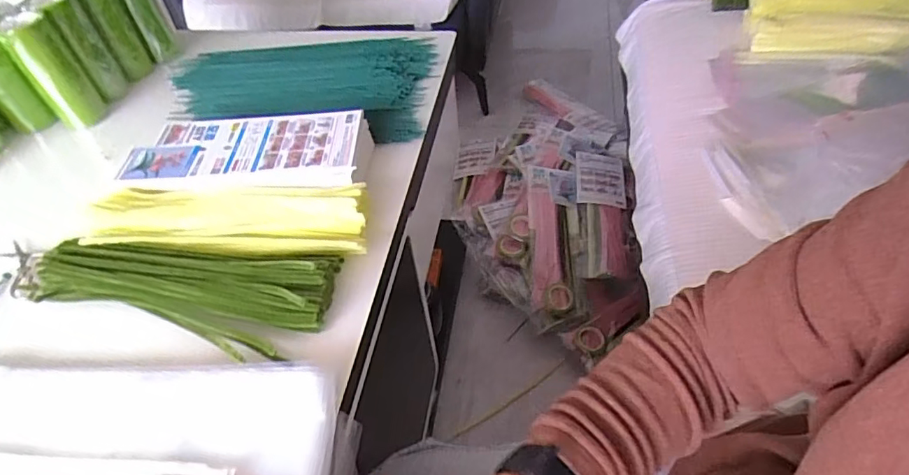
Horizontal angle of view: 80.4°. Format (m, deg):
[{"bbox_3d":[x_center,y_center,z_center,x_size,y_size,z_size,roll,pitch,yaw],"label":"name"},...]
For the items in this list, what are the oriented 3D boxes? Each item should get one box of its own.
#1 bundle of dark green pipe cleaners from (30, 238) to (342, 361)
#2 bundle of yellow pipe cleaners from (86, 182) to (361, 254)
[{"bbox_3d":[-0.267,0.043,0.521,0.298,0.031,0.111,6,49,10],"label":"bundle of dark green pipe cleaners"},{"bbox_3d":[-0.243,-0.020,0.578,0.296,0.021,0.093,-1,55,4],"label":"bundle of yellow pipe cleaners"}]

